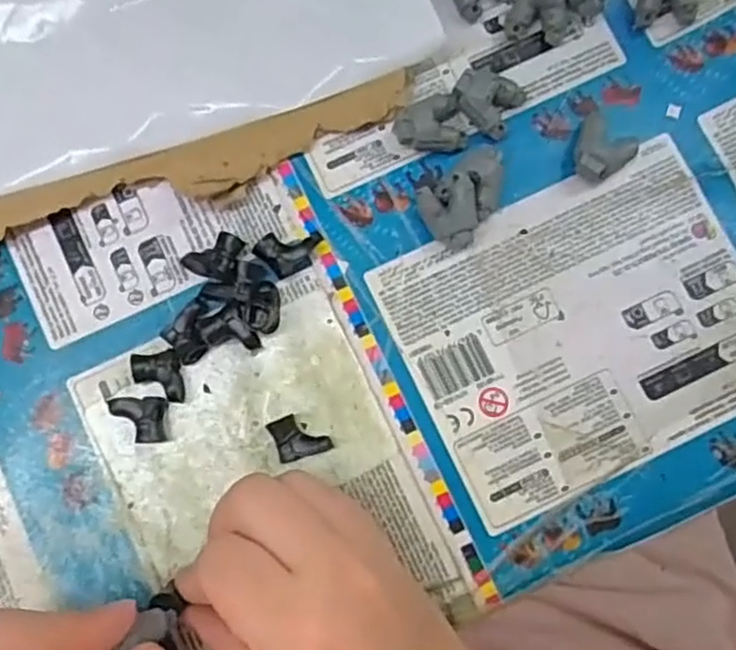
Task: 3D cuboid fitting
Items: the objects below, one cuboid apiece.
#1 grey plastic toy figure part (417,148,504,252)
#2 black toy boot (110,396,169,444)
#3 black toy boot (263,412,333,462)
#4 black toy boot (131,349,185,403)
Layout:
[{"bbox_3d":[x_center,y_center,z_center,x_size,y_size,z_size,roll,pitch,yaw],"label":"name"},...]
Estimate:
[{"bbox_3d":[0.038,-0.048,0.261,0.037,0.015,0.027,-36,84,-6],"label":"grey plastic toy figure part"},{"bbox_3d":[-0.084,0.035,0.252,0.020,0.010,0.017,-1,82,-1],"label":"black toy boot"},{"bbox_3d":[-0.025,0.041,0.253,0.020,0.006,0.016,-20,83,-4],"label":"black toy boot"},{"bbox_3d":[-0.078,0.019,0.254,0.017,0.010,0.019,-4,82,-2],"label":"black toy boot"}]

